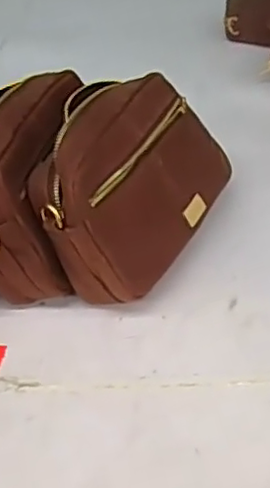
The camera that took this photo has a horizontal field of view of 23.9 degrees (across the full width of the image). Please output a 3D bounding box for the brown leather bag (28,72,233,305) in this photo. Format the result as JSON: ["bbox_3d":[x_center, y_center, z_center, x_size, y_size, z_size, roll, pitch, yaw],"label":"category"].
[{"bbox_3d":[-0.004,-0.057,0.498,0.065,0.142,0.186,-11,29,47],"label":"brown leather bag"}]

